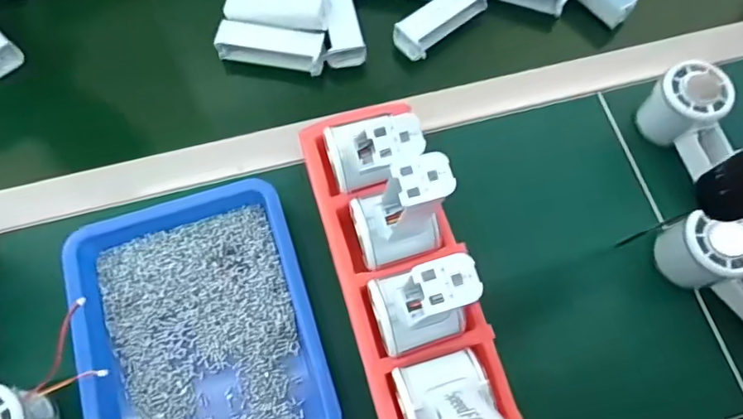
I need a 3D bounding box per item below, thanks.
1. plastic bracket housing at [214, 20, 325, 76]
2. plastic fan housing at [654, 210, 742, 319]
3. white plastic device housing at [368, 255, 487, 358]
[{"bbox_3d":[-0.097,-0.157,0.499,0.103,0.021,0.034,11,70,3],"label":"plastic bracket housing"},{"bbox_3d":[0.292,0.065,0.391,0.056,0.053,0.153,-37,75,-13],"label":"plastic fan housing"},{"bbox_3d":[0.033,0.058,0.323,0.056,0.127,0.045,-18,72,-8],"label":"white plastic device housing"}]

